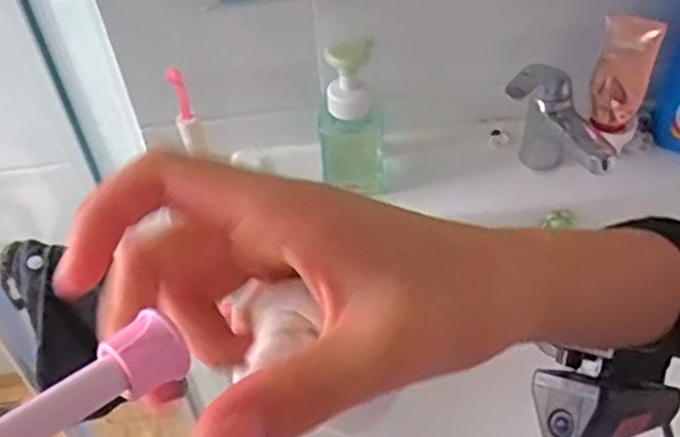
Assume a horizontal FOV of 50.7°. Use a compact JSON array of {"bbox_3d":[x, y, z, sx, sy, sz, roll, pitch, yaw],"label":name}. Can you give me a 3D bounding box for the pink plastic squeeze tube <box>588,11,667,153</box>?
[{"bbox_3d":[0.305,-0.147,0.782,0.057,0.153,0.026,15,49,18],"label":"pink plastic squeeze tube"}]

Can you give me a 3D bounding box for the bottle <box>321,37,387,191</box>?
[{"bbox_3d":[0.012,-0.107,0.765,0.070,0.168,0.054,-4,46,1],"label":"bottle"}]

